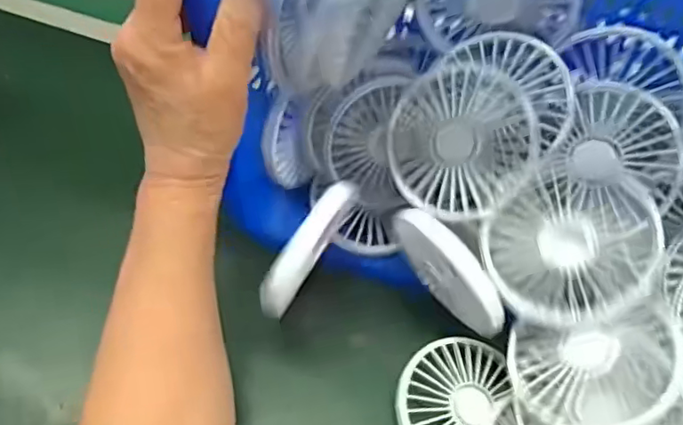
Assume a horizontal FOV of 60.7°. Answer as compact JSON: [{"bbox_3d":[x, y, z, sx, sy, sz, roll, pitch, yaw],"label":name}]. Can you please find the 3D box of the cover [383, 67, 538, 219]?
[{"bbox_3d":[0.068,-0.040,0.338,0.086,0.015,0.084,-1,91,30],"label":"cover"}]

